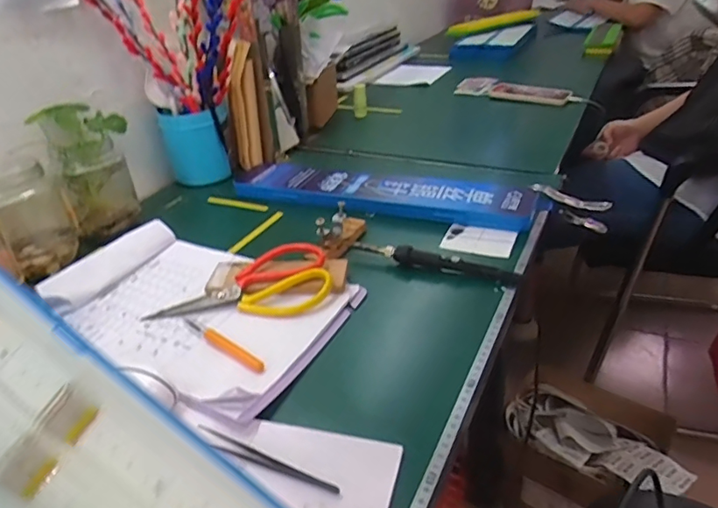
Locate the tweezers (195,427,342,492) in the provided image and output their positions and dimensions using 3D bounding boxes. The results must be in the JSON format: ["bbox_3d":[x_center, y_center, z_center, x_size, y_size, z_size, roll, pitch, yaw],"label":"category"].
[{"bbox_3d":[-0.072,0.154,0.402,0.126,0.004,0.014,12,35,26],"label":"tweezers"}]

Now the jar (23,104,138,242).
[{"bbox_3d":[-0.370,-0.121,0.749,0.108,0.162,0.090,-27,37,-31],"label":"jar"}]

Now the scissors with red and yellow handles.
[{"bbox_3d":[-0.130,0.031,0.589,0.193,0.029,0.087,-9,31,-6],"label":"scissors with red and yellow handles"}]

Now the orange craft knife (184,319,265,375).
[{"bbox_3d":[-0.136,0.084,0.525,0.131,0.010,0.011,24,42,39],"label":"orange craft knife"}]

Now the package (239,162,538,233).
[{"bbox_3d":[0.024,-0.087,0.780,0.435,0.030,0.092,9,34,22],"label":"package"}]

